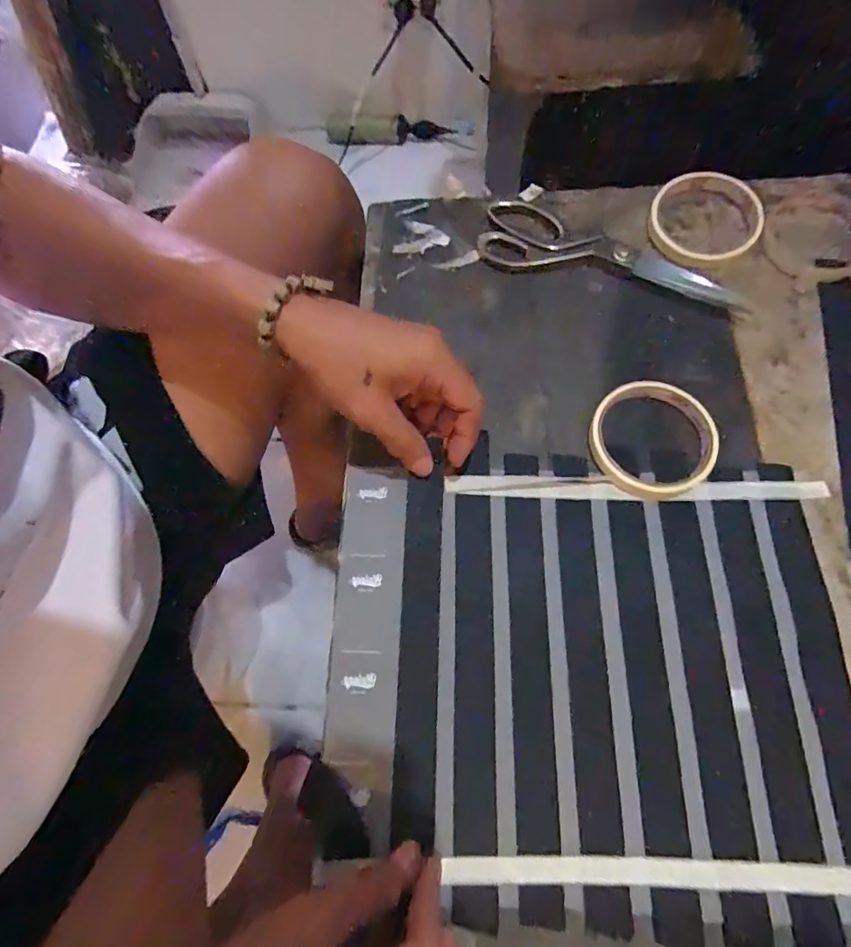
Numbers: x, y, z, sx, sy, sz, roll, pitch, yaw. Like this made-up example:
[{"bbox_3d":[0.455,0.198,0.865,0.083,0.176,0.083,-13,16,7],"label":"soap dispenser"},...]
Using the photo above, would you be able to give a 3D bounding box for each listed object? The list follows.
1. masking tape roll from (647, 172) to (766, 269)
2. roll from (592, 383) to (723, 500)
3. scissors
[{"bbox_3d":[0.238,-0.220,0.416,0.097,0.017,0.086,-40,72,-13],"label":"masking tape roll"},{"bbox_3d":[0.165,-0.025,0.357,0.086,0.012,0.089,-1,68,2],"label":"roll"},{"bbox_3d":[0.153,-0.189,0.413,0.213,0.016,0.059,16,70,8],"label":"scissors"}]

